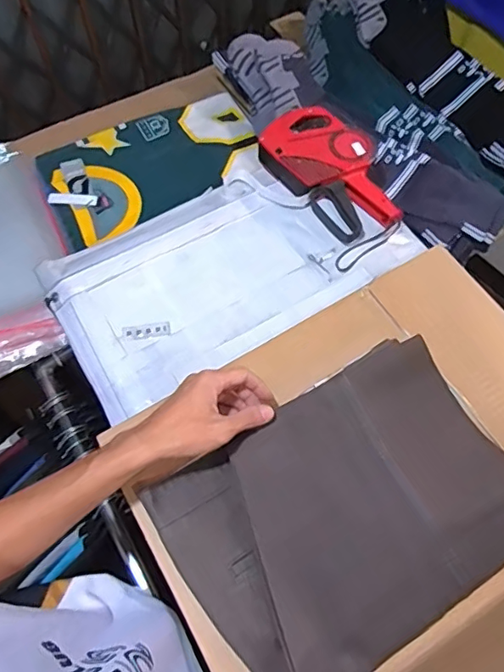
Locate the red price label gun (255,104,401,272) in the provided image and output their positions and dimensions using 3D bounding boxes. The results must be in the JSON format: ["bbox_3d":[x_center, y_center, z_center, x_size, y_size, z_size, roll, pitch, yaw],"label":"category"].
[{"bbox_3d":[0.118,-0.225,0.765,0.131,0.050,0.239,-28,67,-13],"label":"red price label gun"}]

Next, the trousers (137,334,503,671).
[{"bbox_3d":[0.096,0.178,0.547,0.336,0.058,0.252,-29,68,-14],"label":"trousers"}]

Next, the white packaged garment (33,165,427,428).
[{"bbox_3d":[-0.038,-0.095,0.727,0.446,0.019,0.247,-29,67,-14],"label":"white packaged garment"}]

